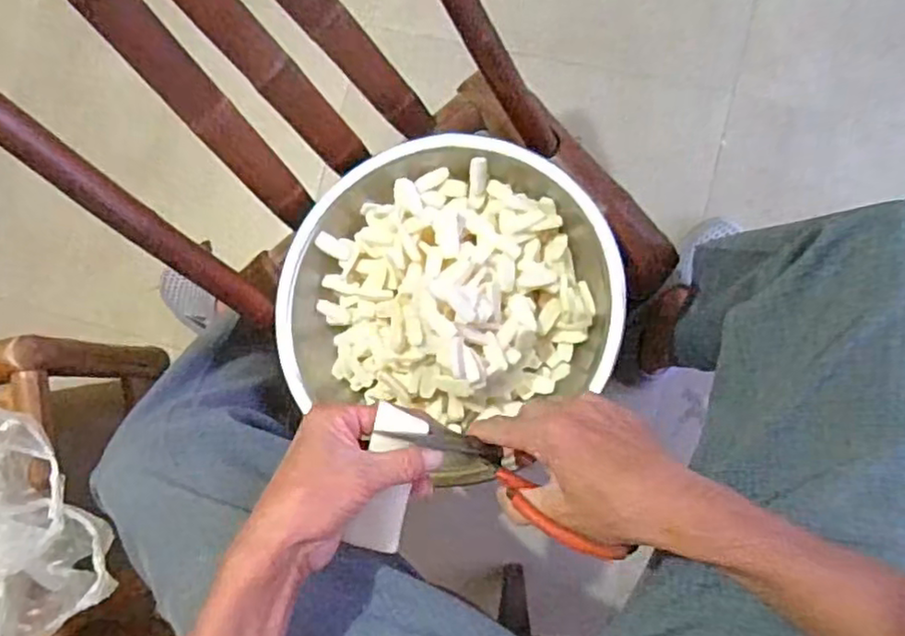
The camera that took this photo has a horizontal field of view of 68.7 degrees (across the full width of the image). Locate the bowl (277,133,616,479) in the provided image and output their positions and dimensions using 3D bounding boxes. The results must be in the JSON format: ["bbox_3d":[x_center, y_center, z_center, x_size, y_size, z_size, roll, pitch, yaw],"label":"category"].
[{"bbox_3d":[-0.011,-0.028,0.659,0.331,0.115,0.309,-1,84,7],"label":"bowl"}]

